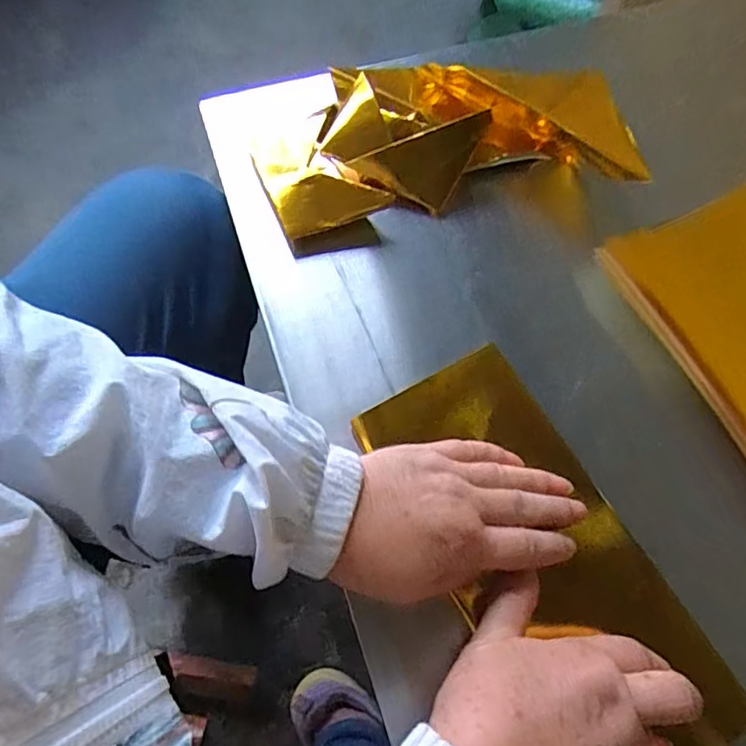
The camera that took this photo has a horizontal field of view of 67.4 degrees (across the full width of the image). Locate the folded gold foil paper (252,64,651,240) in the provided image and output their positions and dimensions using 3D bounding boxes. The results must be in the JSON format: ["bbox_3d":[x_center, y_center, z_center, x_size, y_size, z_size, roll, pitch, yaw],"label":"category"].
[{"bbox_3d":[0.043,-0.179,0.396,0.253,0.043,0.151,-11,70,-7],"label":"folded gold foil paper"}]

